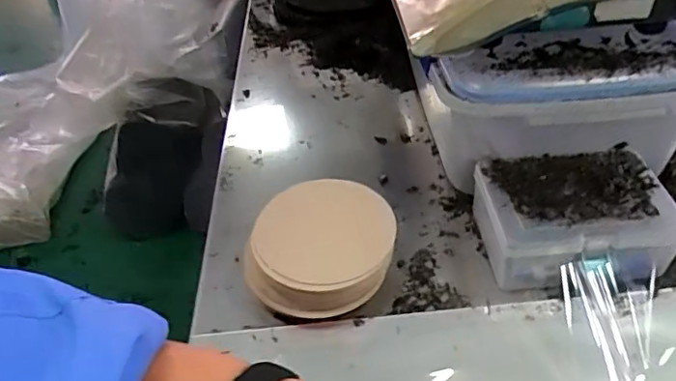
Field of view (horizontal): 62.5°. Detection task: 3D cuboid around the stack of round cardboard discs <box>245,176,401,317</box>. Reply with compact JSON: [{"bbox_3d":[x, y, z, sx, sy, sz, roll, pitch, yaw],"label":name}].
[{"bbox_3d":[-0.012,0.060,0.564,0.132,0.083,0.137,11,45,17],"label":"stack of round cardboard discs"}]

